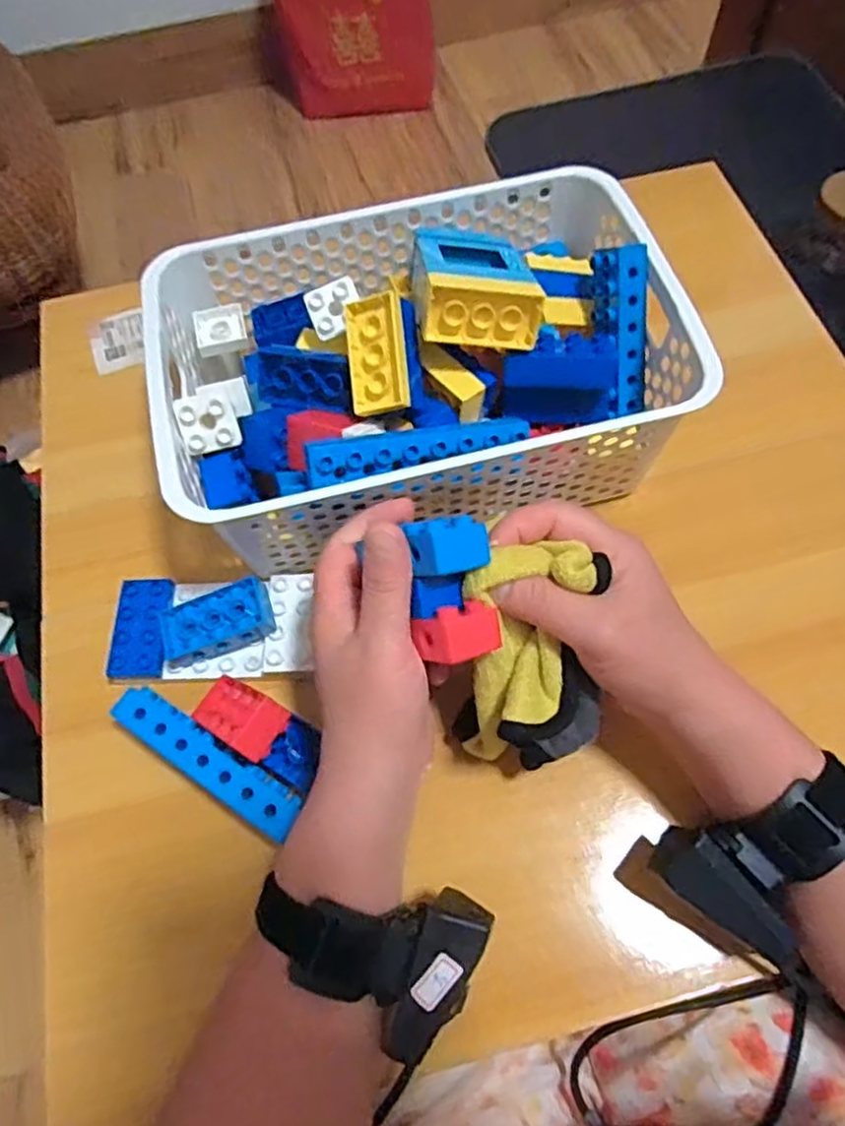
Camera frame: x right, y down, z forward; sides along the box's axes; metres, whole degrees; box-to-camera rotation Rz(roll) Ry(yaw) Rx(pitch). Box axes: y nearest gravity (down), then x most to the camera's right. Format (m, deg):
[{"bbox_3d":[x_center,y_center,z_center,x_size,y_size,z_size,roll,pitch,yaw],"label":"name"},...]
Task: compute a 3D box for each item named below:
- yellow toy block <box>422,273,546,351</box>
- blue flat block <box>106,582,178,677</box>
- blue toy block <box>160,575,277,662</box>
[{"bbox_3d":[0.033,-0.139,0.393,0.065,0.037,0.014,1,41,-8],"label":"yellow toy block"},{"bbox_3d":[-0.173,0.040,0.438,0.032,0.010,0.061,-2,64,2],"label":"blue flat block"},{"bbox_3d":[-0.123,0.035,0.423,0.066,0.018,0.035,-18,65,-6],"label":"blue toy block"}]

